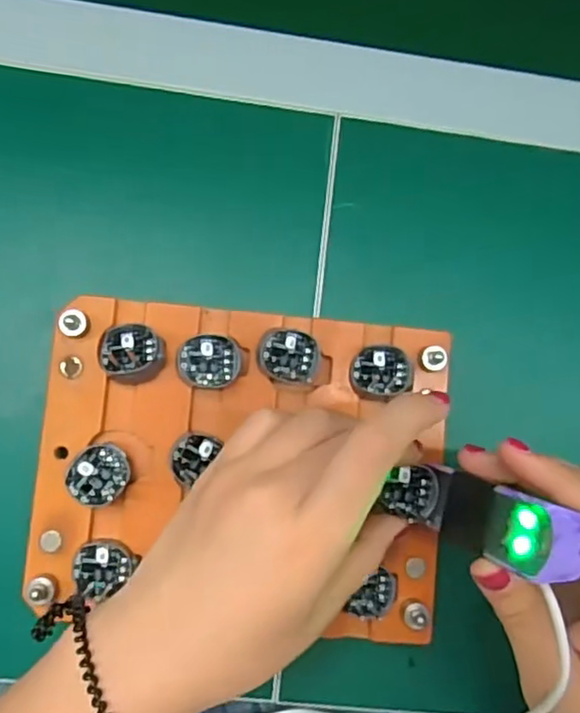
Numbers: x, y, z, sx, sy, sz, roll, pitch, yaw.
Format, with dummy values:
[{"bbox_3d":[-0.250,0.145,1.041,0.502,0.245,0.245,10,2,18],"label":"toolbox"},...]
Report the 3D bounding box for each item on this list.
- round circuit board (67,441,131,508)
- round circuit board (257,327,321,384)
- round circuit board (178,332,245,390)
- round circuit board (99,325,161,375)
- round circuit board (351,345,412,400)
[{"bbox_3d":[-0.088,0.054,0.292,0.027,0.005,0.027,2,84,-23],"label":"round circuit board"},{"bbox_3d":[0.000,-0.001,0.302,0.030,0.012,0.025,0,84,-7],"label":"round circuit board"},{"bbox_3d":[-0.038,0.002,0.302,0.028,0.009,0.024,-2,84,-7],"label":"round circuit board"},{"bbox_3d":[-0.075,-0.003,0.296,0.029,0.005,0.025,12,77,10],"label":"round circuit board"},{"bbox_3d":[0.043,0.008,0.306,0.028,0.009,0.025,-4,84,-7],"label":"round circuit board"}]

